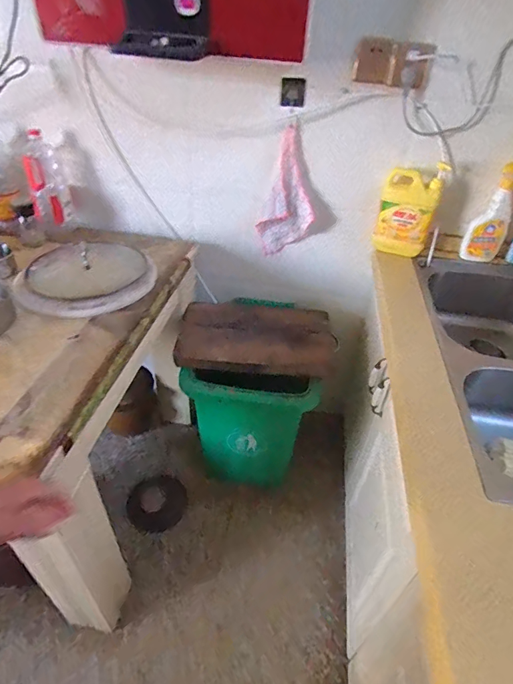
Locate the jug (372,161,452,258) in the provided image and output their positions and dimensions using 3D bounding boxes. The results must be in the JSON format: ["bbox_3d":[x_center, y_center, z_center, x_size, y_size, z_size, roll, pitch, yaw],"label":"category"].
[{"bbox_3d":[0.412,-0.352,1.120,0.148,0.219,0.074,12,41,10],"label":"jug"}]

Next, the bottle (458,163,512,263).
[{"bbox_3d":[0.651,-0.346,1.114,0.102,0.257,0.047,22,44,21],"label":"bottle"}]

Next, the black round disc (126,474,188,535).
[{"bbox_3d":[-0.339,0.554,1.397,0.193,0.008,0.178,5,57,-8],"label":"black round disc"}]

